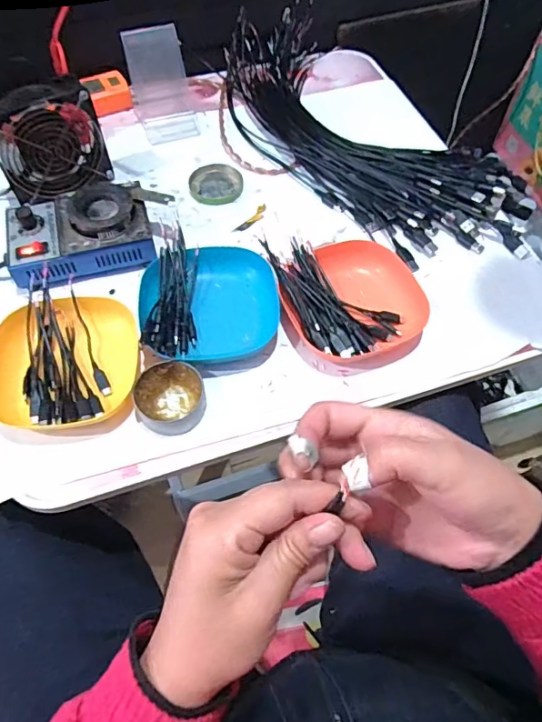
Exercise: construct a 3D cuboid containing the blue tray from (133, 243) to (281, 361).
[{"bbox_3d":[-0.063,-0.060,0.530,0.139,0.033,0.122,-15,62,-9],"label":"blue tray"}]

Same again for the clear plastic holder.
[{"bbox_3d":[-0.144,-0.366,0.672,0.082,0.091,0.094,-11,61,-6],"label":"clear plastic holder"}]

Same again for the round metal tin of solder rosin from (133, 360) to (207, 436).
[{"bbox_3d":[-0.093,0.034,0.472,0.063,0.025,0.062,0,60,0],"label":"round metal tin of solder rosin"}]

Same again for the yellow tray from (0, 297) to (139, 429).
[{"bbox_3d":[-0.200,-0.002,0.489,0.134,0.025,0.135,-5,61,-3],"label":"yellow tray"}]

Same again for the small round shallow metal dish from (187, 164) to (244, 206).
[{"bbox_3d":[-0.069,-0.223,0.639,0.066,0.009,0.059,-2,61,-2],"label":"small round shallow metal dish"}]

